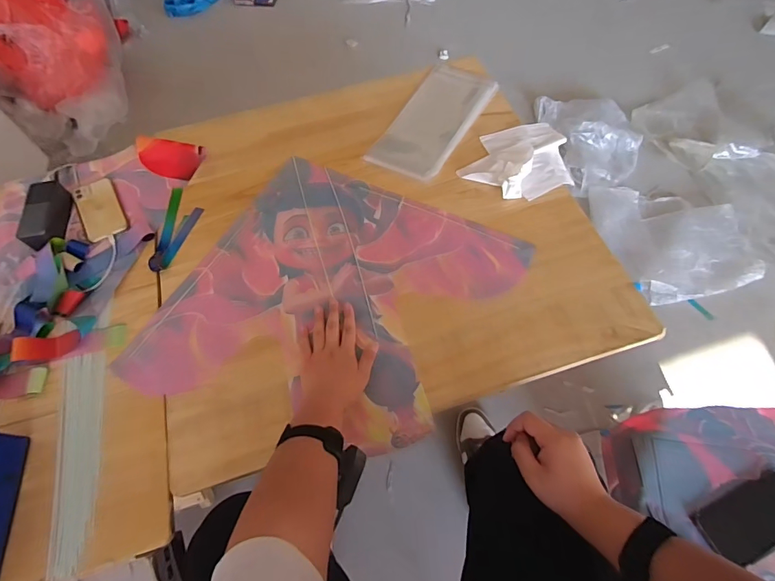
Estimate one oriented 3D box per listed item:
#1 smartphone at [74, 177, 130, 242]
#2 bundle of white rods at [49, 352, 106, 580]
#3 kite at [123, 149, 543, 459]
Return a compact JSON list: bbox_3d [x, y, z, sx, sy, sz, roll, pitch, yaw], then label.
[{"bbox_3d":[-0.576,-0.164,0.824,0.077,0.004,0.158,-26,67,-18],"label":"smartphone"},{"bbox_3d":[-0.458,0.240,0.607,0.066,0.007,0.312,-15,63,-5],"label":"bundle of white rods"},{"bbox_3d":[-0.091,0.024,0.696,0.486,0.024,0.502,26,67,14],"label":"kite"}]

